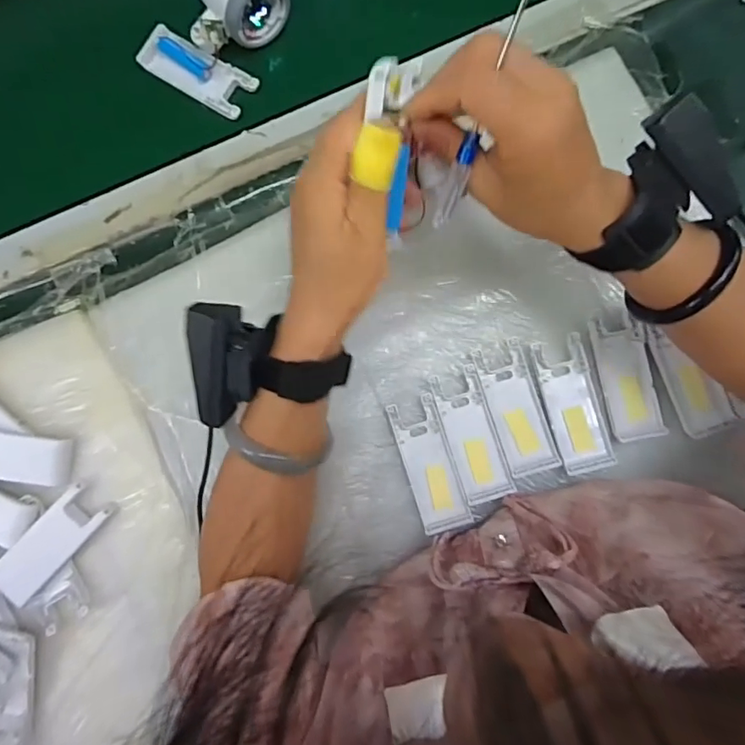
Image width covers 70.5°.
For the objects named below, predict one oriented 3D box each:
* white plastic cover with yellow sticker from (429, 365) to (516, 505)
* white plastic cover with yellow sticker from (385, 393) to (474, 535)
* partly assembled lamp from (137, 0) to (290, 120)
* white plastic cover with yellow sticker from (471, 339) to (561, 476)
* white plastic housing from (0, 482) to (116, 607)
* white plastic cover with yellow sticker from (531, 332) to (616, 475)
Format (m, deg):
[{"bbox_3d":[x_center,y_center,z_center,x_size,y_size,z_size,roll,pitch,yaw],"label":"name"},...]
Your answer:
[{"bbox_3d":[0.079,0.049,0.420,0.039,0.011,0.103,-18,85,2],"label":"white plastic cover with yellow sticker"},{"bbox_3d":[0.045,0.073,0.420,0.038,0.006,0.104,-18,85,2],"label":"white plastic cover with yellow sticker"},{"bbox_3d":[-0.133,-0.294,0.440,0.101,0.049,0.112,34,89,5],"label":"partly assembled lamp"},{"bbox_3d":[0.115,0.028,0.420,0.039,0.007,0.103,-18,85,2],"label":"white plastic cover with yellow sticker"},{"bbox_3d":[-0.258,0.138,0.423,0.039,0.011,0.100,42,89,5],"label":"white plastic housing"},{"bbox_3d":[0.158,0.025,0.413,0.041,0.006,0.103,-15,86,2],"label":"white plastic cover with yellow sticker"}]

